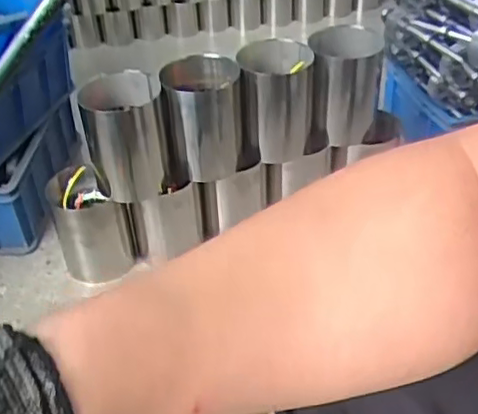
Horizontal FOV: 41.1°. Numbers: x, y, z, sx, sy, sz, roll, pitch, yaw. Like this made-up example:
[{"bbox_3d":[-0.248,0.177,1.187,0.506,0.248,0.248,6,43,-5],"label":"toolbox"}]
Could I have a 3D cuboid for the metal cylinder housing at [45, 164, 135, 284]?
[{"bbox_3d":[-0.244,0.028,1.056,0.113,0.173,0.115,-16,41,-14],"label":"metal cylinder housing"}]

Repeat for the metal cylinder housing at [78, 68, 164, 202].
[{"bbox_3d":[-0.166,-0.099,0.953,0.113,0.166,0.110,-11,40,-10],"label":"metal cylinder housing"}]

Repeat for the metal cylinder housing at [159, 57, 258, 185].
[{"bbox_3d":[-0.045,-0.141,1.004,0.135,0.182,0.136,-8,40,-5],"label":"metal cylinder housing"}]

